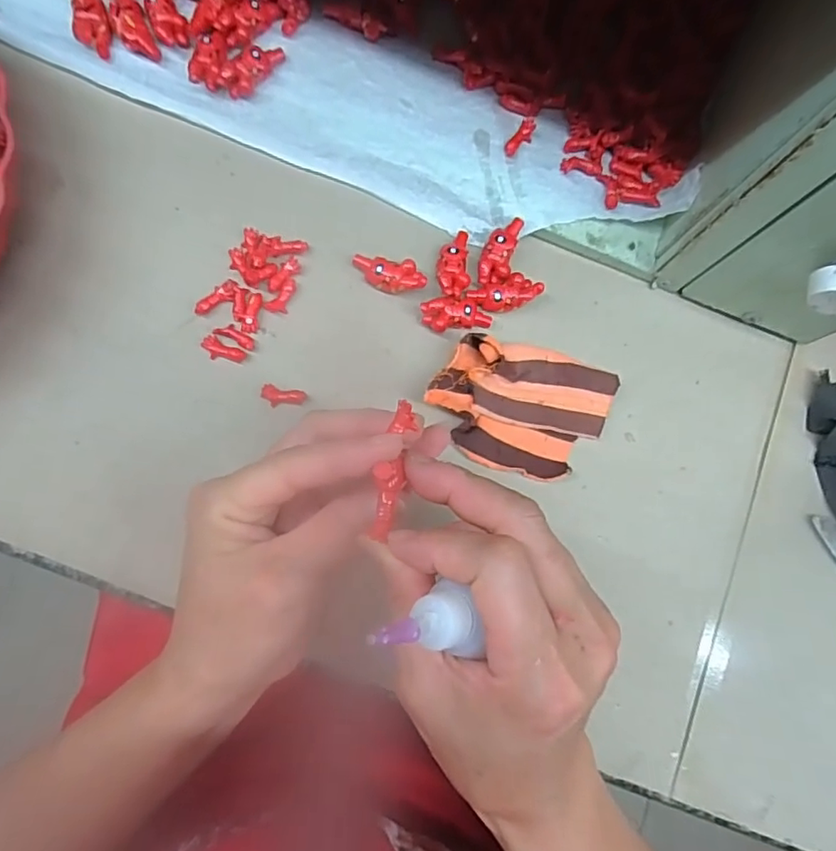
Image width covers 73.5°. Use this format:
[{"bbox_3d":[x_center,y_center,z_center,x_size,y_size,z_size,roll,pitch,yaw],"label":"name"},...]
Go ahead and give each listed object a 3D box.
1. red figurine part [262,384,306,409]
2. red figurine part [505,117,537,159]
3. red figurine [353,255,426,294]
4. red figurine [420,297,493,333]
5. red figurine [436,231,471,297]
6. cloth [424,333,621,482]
[{"bbox_3d":[-0.073,-0.015,0.304,0.023,0.006,0.011,11,82,-4],"label":"red figurine part"},{"bbox_3d":[0.059,-0.167,0.325,0.010,0.007,0.025,40,97,0],"label":"red figurine part"},{"bbox_3d":[-0.017,-0.085,0.318,0.040,0.014,0.019,6,82,-5],"label":"red figurine"},{"bbox_3d":[0.022,-0.063,0.314,0.040,0.011,0.016,-7,84,-7],"label":"red figurine"},{"bbox_3d":[0.020,-0.093,0.321,0.019,0.011,0.039,-1,83,-6],"label":"red figurine"},{"bbox_3d":[0.057,-0.011,0.309,0.099,0.022,0.070,18,81,-3],"label":"cloth"}]

